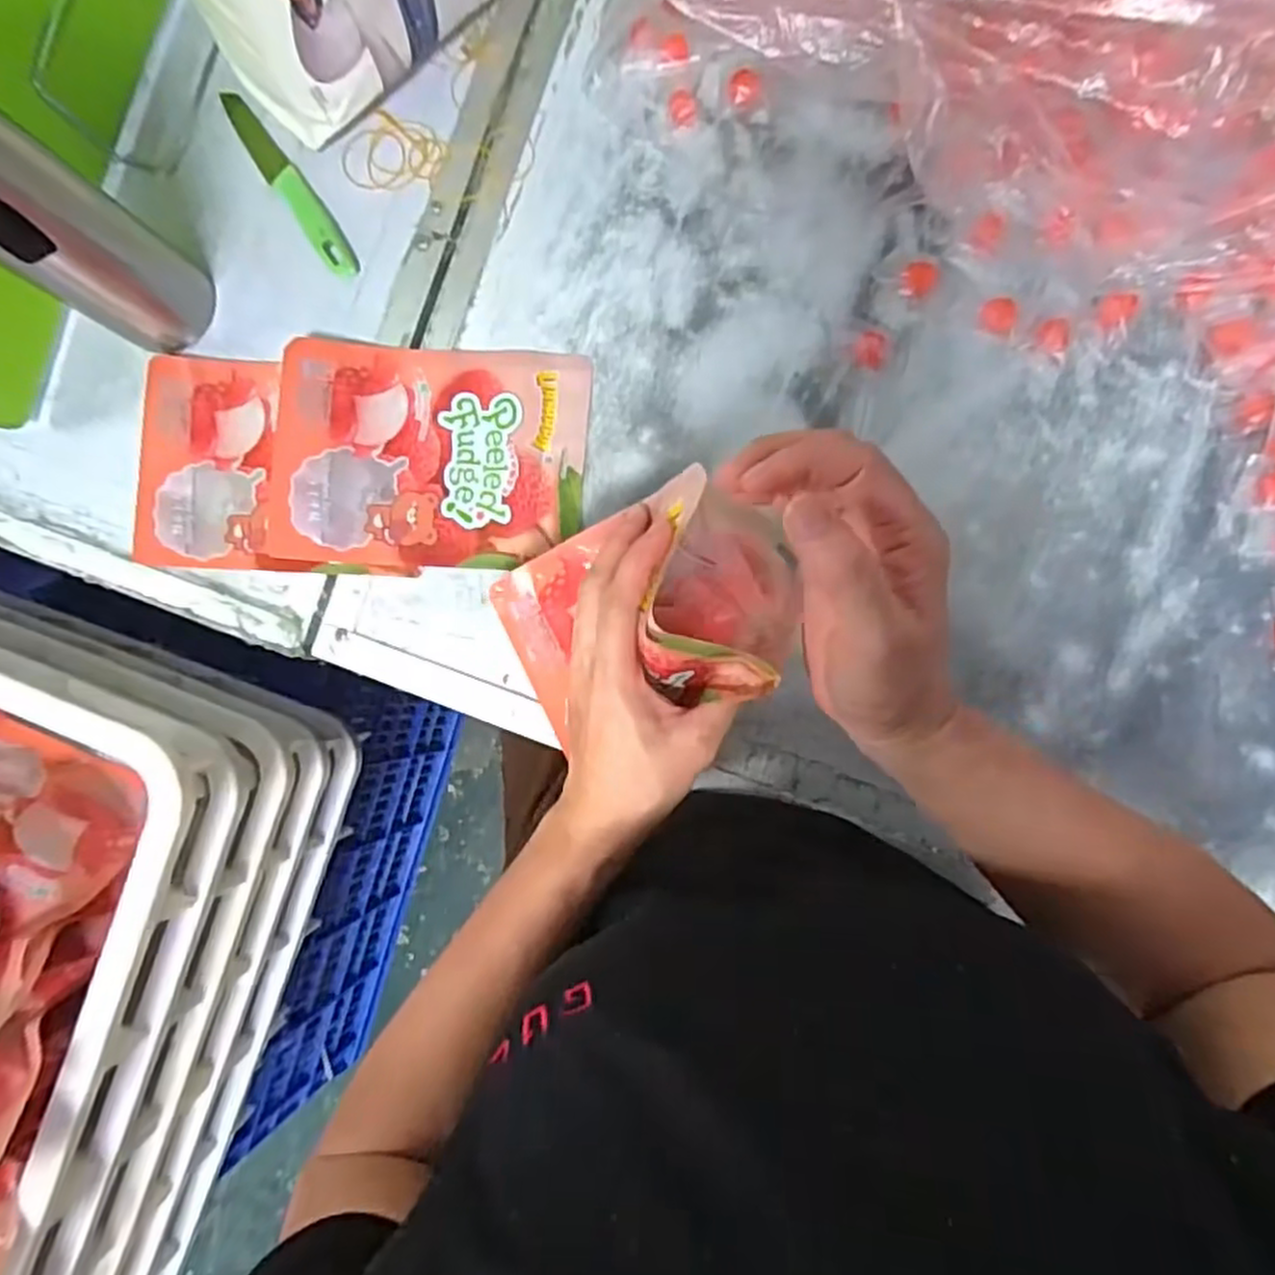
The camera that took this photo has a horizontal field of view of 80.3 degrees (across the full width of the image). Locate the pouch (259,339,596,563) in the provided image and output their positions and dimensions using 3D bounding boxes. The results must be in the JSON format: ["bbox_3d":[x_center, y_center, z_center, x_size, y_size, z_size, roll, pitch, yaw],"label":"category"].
[{"bbox_3d":[-0.148,-0.131,0.535,0.219,0.025,0.157,4,87,8],"label":"pouch"}]

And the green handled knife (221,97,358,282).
[{"bbox_3d":[-0.264,-0.343,0.572,0.023,0.007,0.181,-36,82,4],"label":"green handled knife"}]

